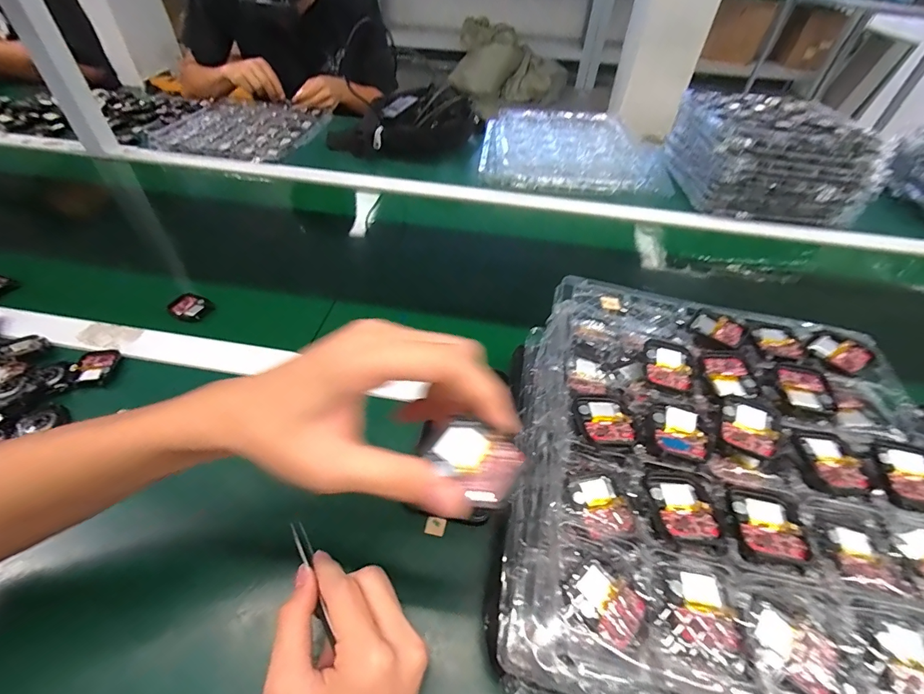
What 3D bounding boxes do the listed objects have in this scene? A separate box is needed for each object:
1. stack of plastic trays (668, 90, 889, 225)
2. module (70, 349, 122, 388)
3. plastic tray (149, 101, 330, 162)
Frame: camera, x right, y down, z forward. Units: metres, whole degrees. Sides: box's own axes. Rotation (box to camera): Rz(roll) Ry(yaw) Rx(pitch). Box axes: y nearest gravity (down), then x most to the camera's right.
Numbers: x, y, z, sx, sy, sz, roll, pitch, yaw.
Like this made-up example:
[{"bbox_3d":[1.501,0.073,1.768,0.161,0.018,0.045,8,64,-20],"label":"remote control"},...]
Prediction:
[{"bbox_3d":[0.562,-0.370,0.792,0.276,0.127,0.296,4,47,0],"label":"stack of plastic trays"},{"bbox_3d":[-0.390,0.020,0.448,0.033,0.014,0.046,-5,47,-8],"label":"module"},{"bbox_3d":[-0.473,-0.480,0.906,0.302,0.023,0.279,11,47,6],"label":"plastic tray"}]

